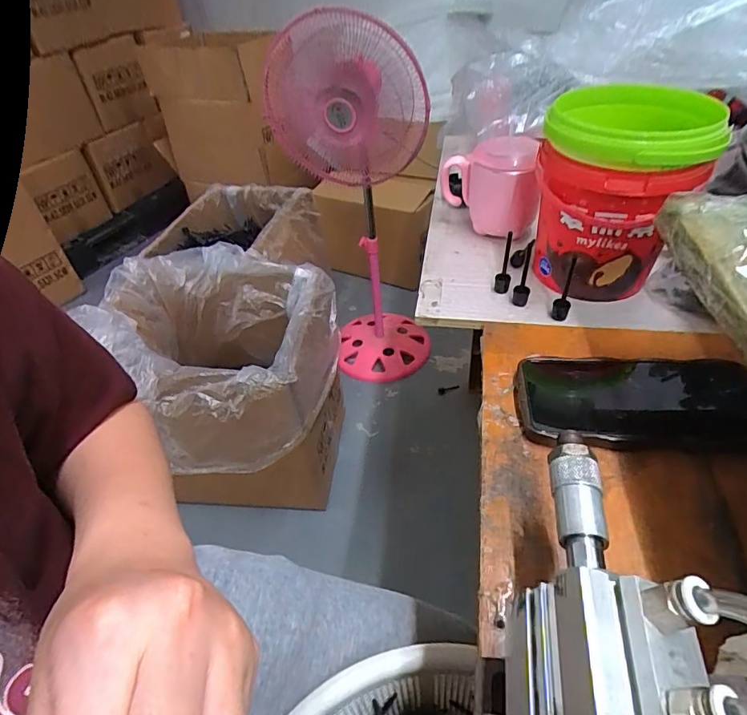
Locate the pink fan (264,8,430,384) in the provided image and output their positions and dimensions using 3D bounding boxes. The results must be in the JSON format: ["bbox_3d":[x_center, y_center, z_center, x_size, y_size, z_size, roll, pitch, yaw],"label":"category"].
[{"bbox_3d":[-0.030,-0.325,1.179,0.324,0.865,0.280,-13,44,-8],"label":"pink fan"}]

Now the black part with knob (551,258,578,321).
[{"bbox_3d":[0.172,-0.061,0.416,0.014,0.058,0.022,15,47,20],"label":"black part with knob"}]

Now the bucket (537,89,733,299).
[{"bbox_3d":[0.212,-0.145,0.425,0.125,0.150,0.134,8,45,13],"label":"bucket"}]

